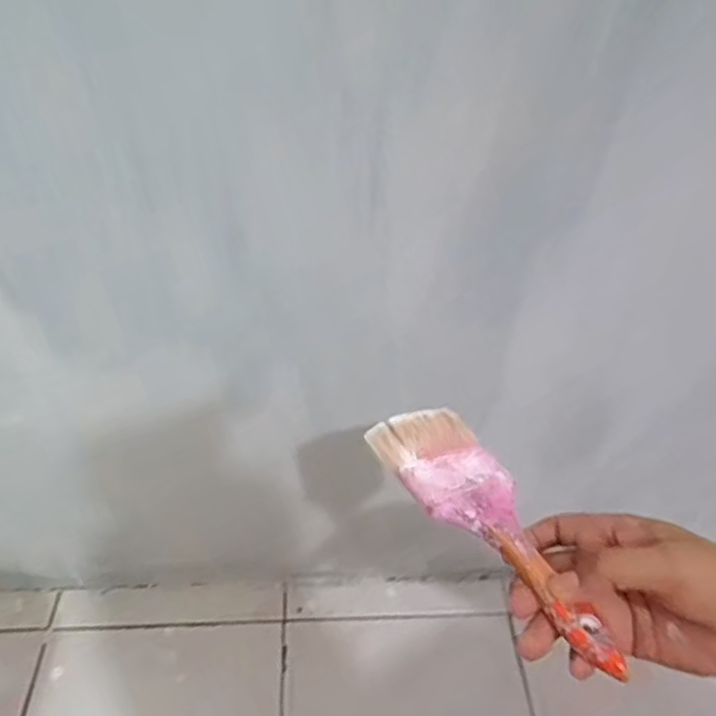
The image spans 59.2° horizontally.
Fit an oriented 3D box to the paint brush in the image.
[{"bbox_3d":[0.086,0.100,0.388,0.071,0.018,0.198,-21,46,-22],"label":"paint brush"}]

